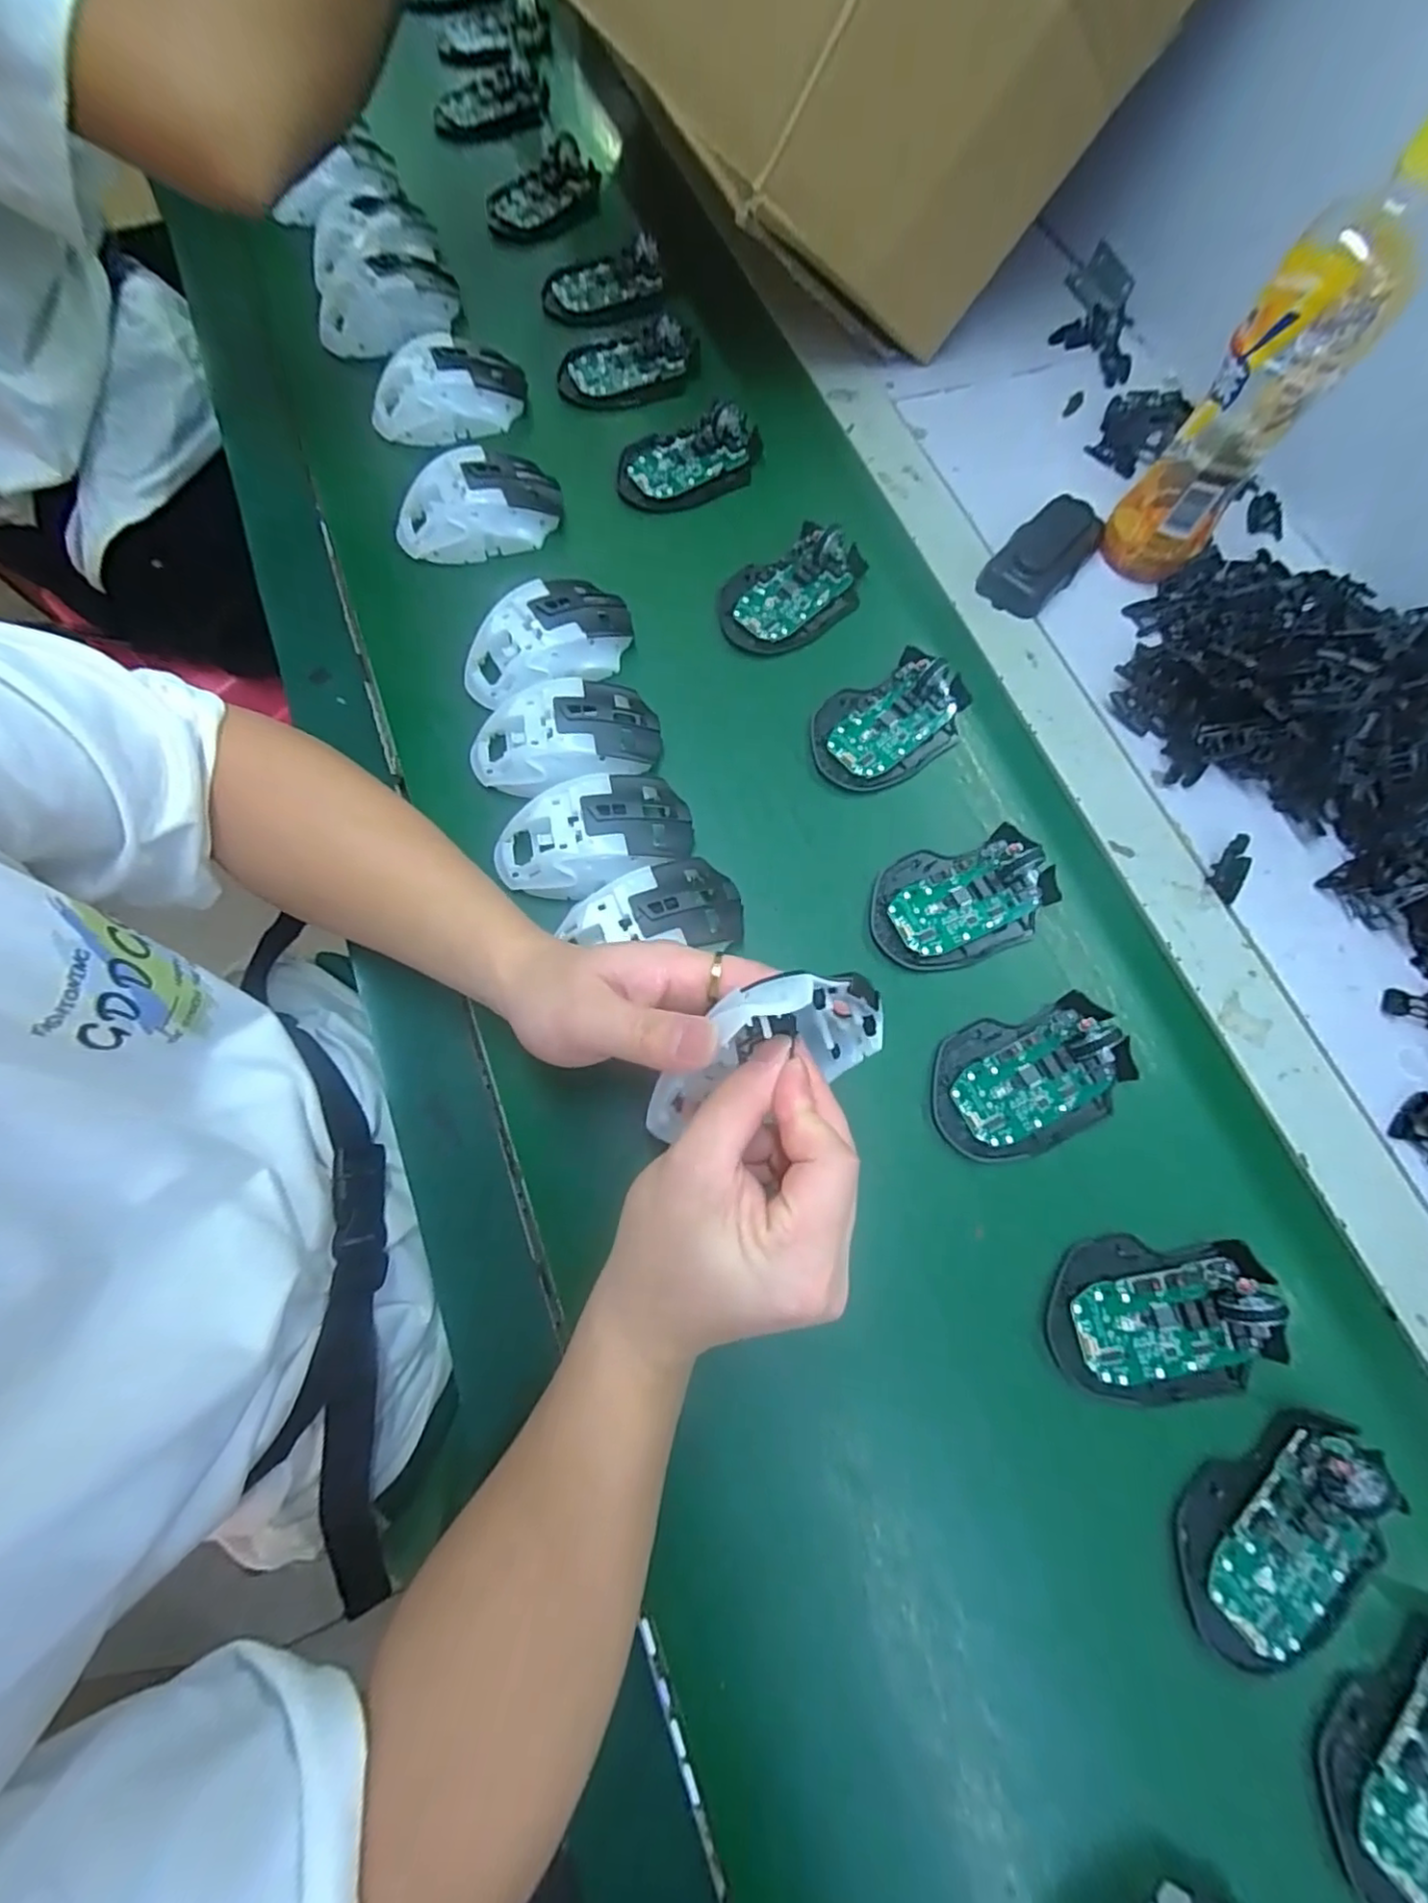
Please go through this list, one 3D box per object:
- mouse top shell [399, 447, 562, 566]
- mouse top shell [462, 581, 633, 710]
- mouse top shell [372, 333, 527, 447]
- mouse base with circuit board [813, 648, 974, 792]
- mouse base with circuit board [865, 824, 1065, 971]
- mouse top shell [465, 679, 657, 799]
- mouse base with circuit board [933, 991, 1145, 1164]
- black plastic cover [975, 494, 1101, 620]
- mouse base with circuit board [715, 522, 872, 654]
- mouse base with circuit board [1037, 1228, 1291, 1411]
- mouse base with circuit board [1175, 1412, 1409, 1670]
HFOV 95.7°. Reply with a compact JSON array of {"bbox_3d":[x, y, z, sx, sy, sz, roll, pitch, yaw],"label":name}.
[{"bbox_3d":[-0.170,-0.318,0.461,0.120,0.035,0.063,-21,74,-7],"label":"mouse top shell"},{"bbox_3d":[-0.111,-0.208,0.428,0.120,0.032,0.068,-27,75,-9],"label":"mouse top shell"},{"bbox_3d":[-0.204,-0.430,0.494,0.116,0.035,0.062,-25,74,-8],"label":"mouse top shell"},{"bbox_3d":[0.120,-0.156,0.432,0.114,0.023,0.073,-34,76,-10],"label":"mouse base with circuit board"},{"bbox_3d":[0.154,-0.032,0.396,0.114,0.018,0.073,-14,73,-5],"label":"mouse base with circuit board"},{"bbox_3d":[-0.094,-0.133,0.408,0.117,0.035,0.063,-7,73,-3],"label":"mouse top shell"},{"bbox_3d":[0.178,0.070,0.357,0.112,0.026,0.073,-16,73,-6],"label":"mouse base with circuit board"},{"bbox_3d":[0.242,-0.290,0.475,0.051,0.020,0.103,39,76,11],"label":"black plastic cover"},{"bbox_3d":[0.058,-0.259,0.459,0.111,0.028,0.075,-21,74,-7],"label":"mouse base with circuit board"},{"bbox_3d":[0.228,0.184,0.322,0.112,0.023,0.074,-4,73,-2],"label":"mouse base with circuit board"},{"bbox_3d":[0.268,0.273,0.295,0.112,0.022,0.073,-26,75,-9],"label":"mouse base with circuit board"}]

